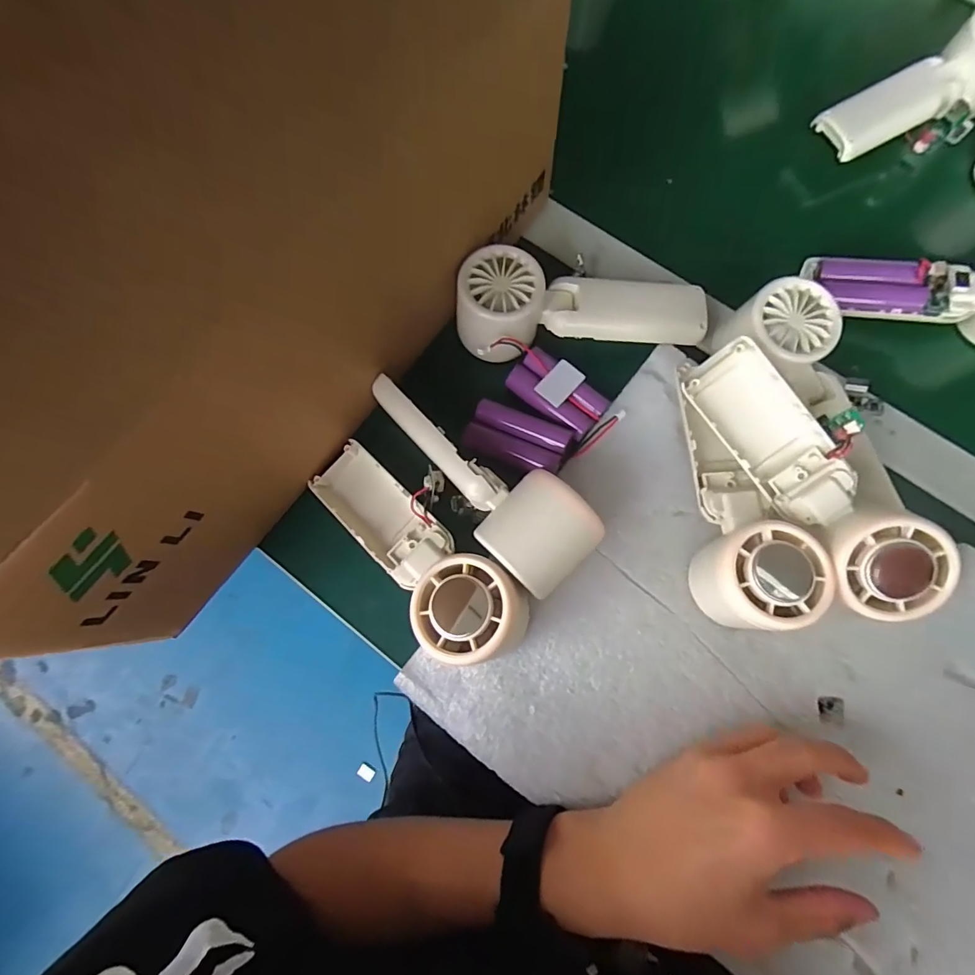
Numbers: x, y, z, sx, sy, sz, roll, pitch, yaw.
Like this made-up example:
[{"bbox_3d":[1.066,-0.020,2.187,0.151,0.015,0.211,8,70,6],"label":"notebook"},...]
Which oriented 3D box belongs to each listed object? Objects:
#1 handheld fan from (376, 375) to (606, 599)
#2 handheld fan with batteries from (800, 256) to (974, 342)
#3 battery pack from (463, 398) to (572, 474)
[{"bbox_3d":[-0.012,-0.007,0.281,0.163,0.047,0.056,40,81,9],"label":"handheld fan"},{"bbox_3d":[0.308,-0.140,0.321,0.155,0.059,0.053,15,80,2],"label":"handheld fan with batteries"},{"bbox_3d":[0.019,-0.033,0.314,0.064,0.019,0.032,25,78,7],"label":"battery pack"}]

